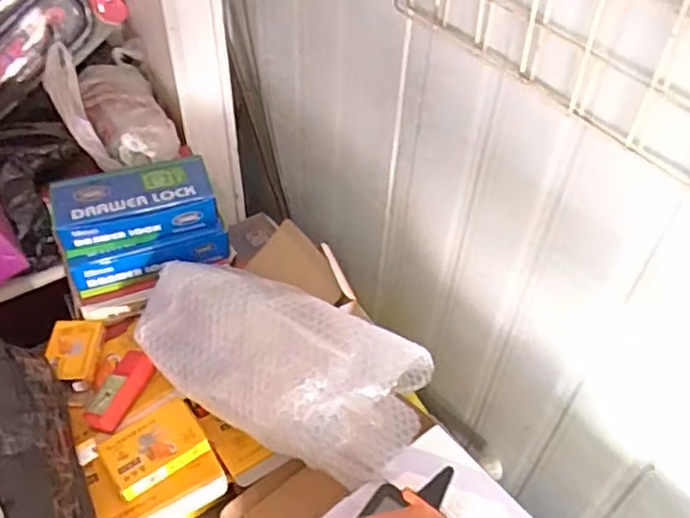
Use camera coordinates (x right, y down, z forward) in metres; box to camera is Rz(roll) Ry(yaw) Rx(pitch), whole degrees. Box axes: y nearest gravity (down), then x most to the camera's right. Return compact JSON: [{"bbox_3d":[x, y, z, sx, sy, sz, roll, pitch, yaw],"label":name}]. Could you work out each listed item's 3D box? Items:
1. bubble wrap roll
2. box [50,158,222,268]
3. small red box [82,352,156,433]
[{"bbox_3d":[-0.073,0.094,0.648,0.313,0.092,0.154,21,49,16],"label":"bubble wrap roll"},{"bbox_3d":[-0.241,-0.064,0.735,0.174,0.053,0.079,-13,49,-15],"label":"box"},{"bbox_3d":[-0.244,0.143,0.693,0.036,0.022,0.092,18,48,13],"label":"small red box"}]

